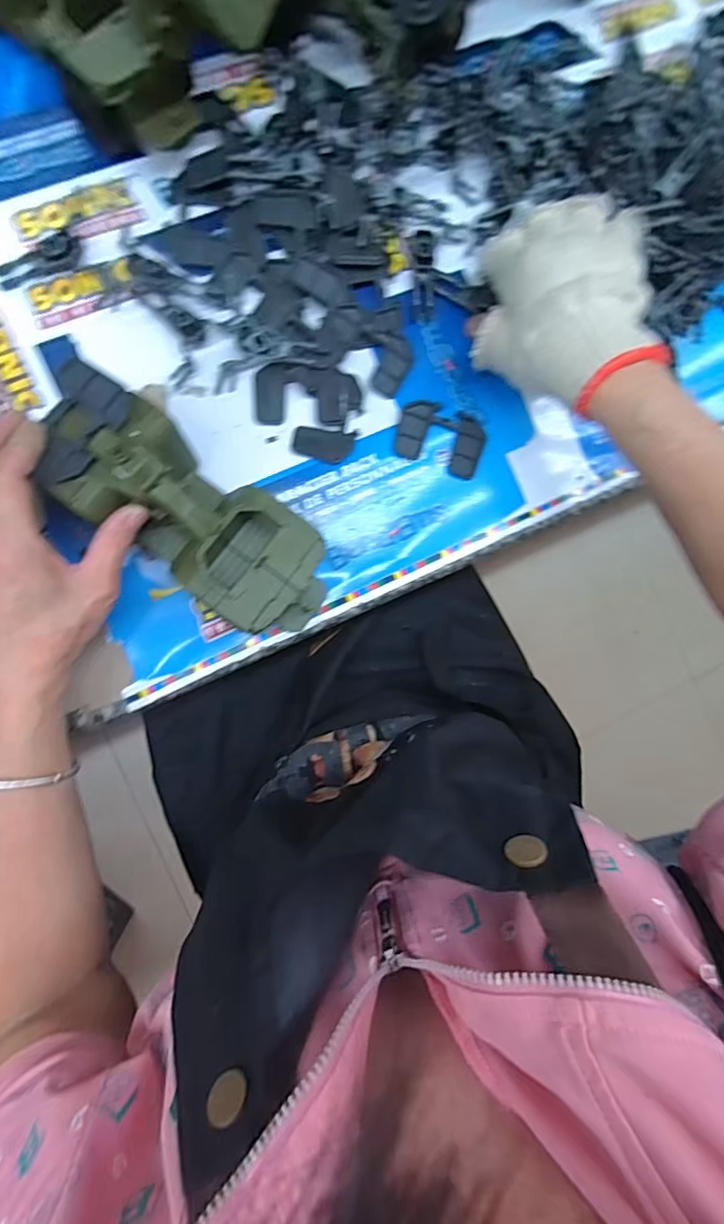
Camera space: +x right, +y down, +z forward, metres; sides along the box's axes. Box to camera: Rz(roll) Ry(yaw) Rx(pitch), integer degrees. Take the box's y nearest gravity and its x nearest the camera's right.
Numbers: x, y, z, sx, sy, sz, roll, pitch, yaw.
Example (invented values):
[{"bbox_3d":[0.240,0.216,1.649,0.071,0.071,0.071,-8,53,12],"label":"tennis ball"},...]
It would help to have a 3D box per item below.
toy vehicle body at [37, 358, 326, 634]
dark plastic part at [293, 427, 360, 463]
[{"bbox_3d":[-0.105,-0.060,0.329,0.188,0.061,0.076,39,84,-6],"label":"toy vehicle body"},{"bbox_3d":[-0.027,-0.123,0.390,0.045,0.004,0.024,5,89,-8],"label":"dark plastic part"}]

